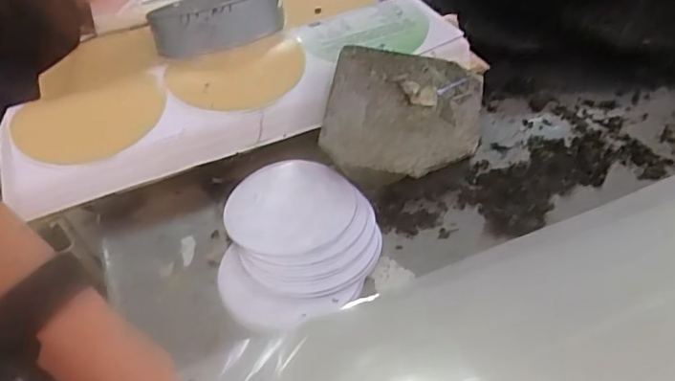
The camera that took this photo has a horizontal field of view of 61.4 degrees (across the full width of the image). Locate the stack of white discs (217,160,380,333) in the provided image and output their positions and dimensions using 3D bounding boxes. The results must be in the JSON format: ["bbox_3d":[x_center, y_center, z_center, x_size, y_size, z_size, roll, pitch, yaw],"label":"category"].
[{"bbox_3d":[-0.034,0.036,0.500,0.133,0.015,0.174,-6,43,1],"label":"stack of white discs"}]

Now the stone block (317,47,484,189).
[{"bbox_3d":[0.065,-0.072,0.571,0.148,0.040,0.146,12,60,2],"label":"stone block"}]

